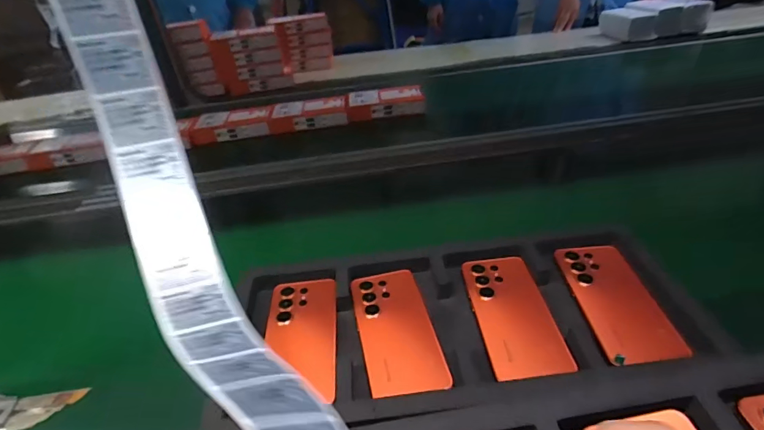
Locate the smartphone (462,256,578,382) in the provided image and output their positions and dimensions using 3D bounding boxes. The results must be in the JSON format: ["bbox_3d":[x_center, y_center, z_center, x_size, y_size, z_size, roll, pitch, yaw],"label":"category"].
[{"bbox_3d":[0.141,0.103,0.475,0.078,0.012,0.169,-7,36,-1],"label":"smartphone"}]

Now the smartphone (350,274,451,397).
[{"bbox_3d":[0.015,0.119,0.473,0.078,0.005,0.167,-10,36,-6],"label":"smartphone"}]

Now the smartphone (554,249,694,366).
[{"bbox_3d":[0.253,0.089,0.473,0.077,0.015,0.175,-5,36,1],"label":"smartphone"}]

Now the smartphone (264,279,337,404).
[{"bbox_3d":[-0.088,0.130,0.474,0.076,0.009,0.168,-7,36,-1],"label":"smartphone"}]

